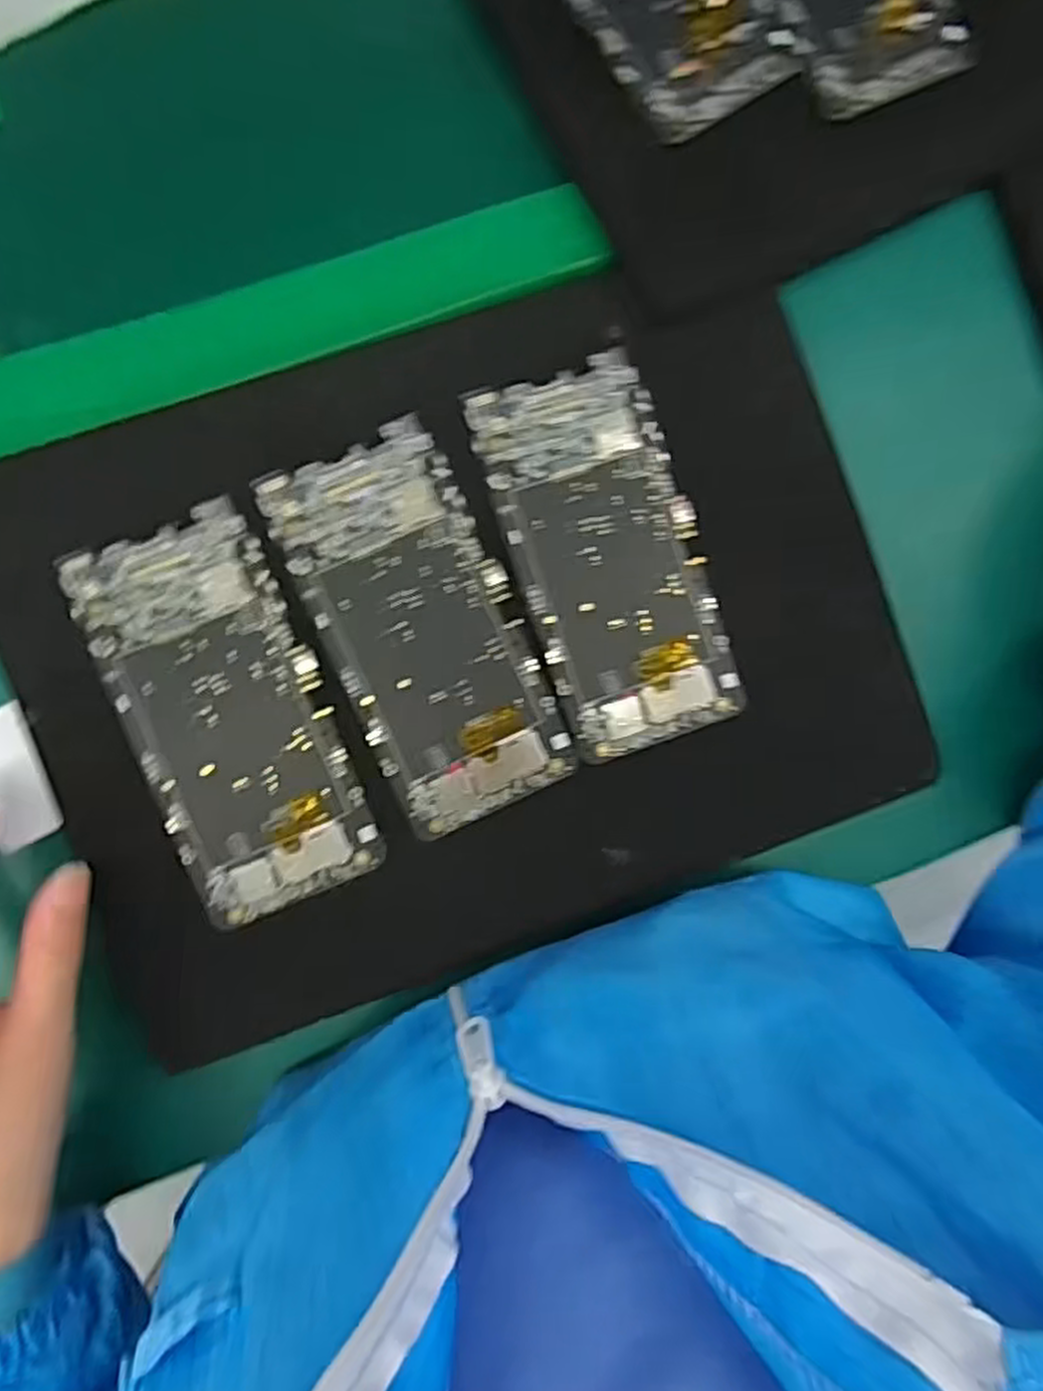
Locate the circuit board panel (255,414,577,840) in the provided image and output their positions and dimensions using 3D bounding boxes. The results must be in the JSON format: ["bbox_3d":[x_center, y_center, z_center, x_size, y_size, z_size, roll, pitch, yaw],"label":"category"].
[{"bbox_3d":[-0.039,-0.026,0.316,0.072,0.009,0.153,-25,90,-4],"label":"circuit board panel"}]

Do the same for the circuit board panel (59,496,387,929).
[{"bbox_3d":[-0.114,0.008,0.313,0.071,0.004,0.155,-23,94,-6],"label":"circuit board panel"}]

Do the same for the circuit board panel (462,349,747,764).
[{"bbox_3d":[0.036,-0.056,0.326,0.074,0.004,0.153,-19,93,-6],"label":"circuit board panel"}]

